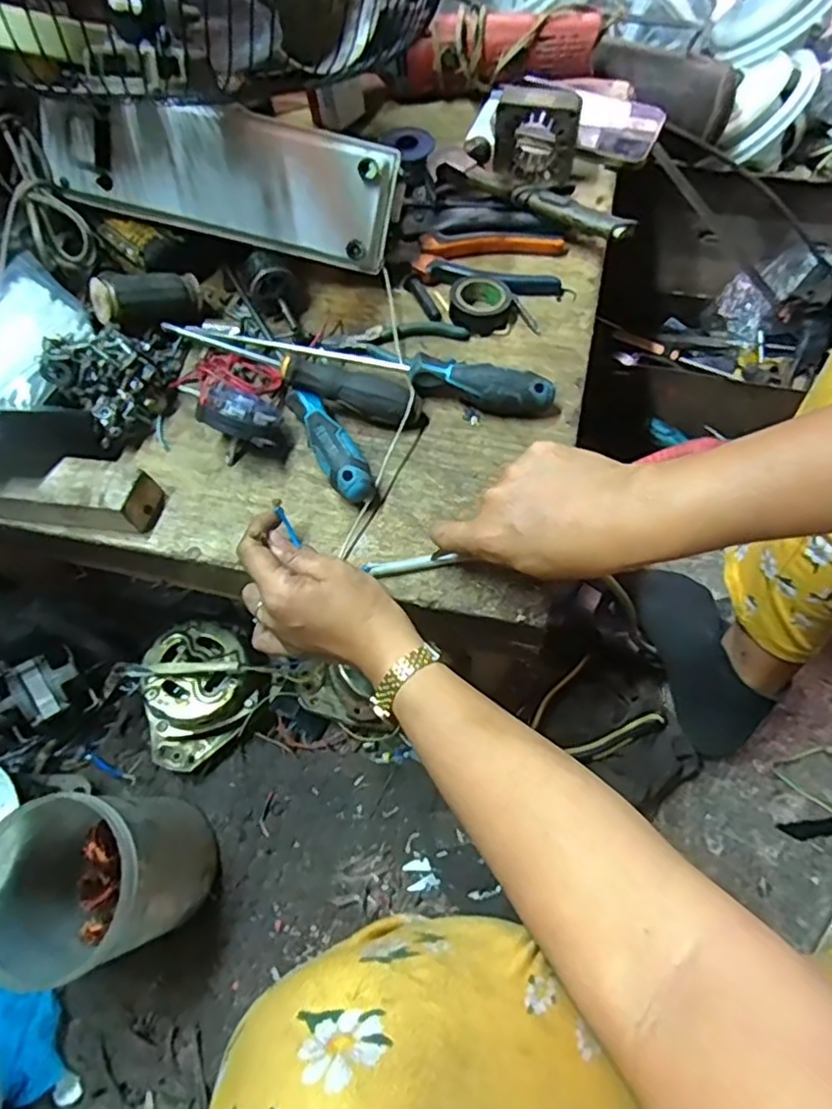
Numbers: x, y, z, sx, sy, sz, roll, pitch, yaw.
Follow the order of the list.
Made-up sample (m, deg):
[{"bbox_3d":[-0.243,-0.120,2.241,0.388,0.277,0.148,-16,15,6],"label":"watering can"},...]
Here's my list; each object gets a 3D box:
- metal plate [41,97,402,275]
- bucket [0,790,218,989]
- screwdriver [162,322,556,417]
[{"bbox_3d":[-0.158,-0.312,0.532,0.277,0.095,0.015,13,33,-3],"label":"metal plate"},{"bbox_3d":[-0.277,0.289,0.578,0.152,0.173,0.142,-5,63,0],"label":"bucket"},{"bbox_3d":[-0.046,-0.158,0.528,0.313,0.033,0.037,13,65,9],"label":"screwdriver"}]

